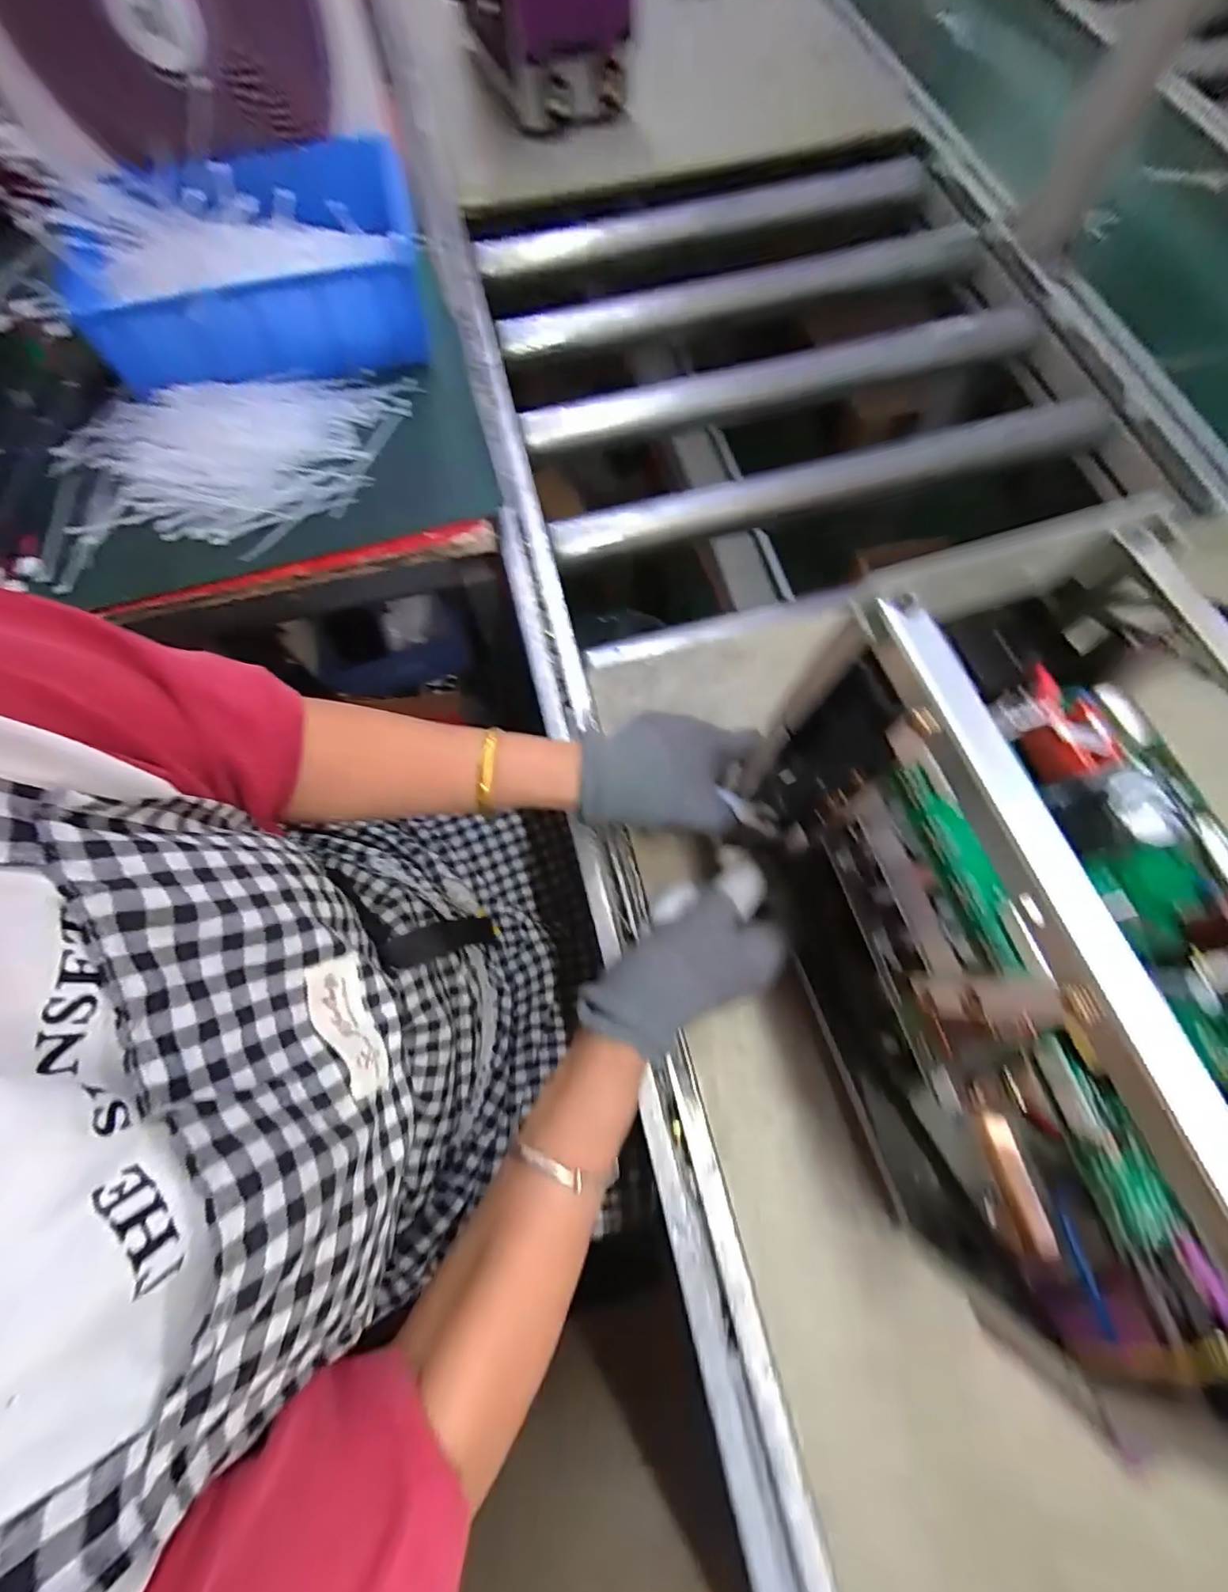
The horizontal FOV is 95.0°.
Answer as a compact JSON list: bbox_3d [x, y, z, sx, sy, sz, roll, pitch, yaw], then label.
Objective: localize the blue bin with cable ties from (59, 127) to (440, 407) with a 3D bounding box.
[{"bbox_3d":[-0.326,-0.494,0.525,0.285,0.092,0.209,-9,69,-2],"label":"blue bin with cable ties"}]

